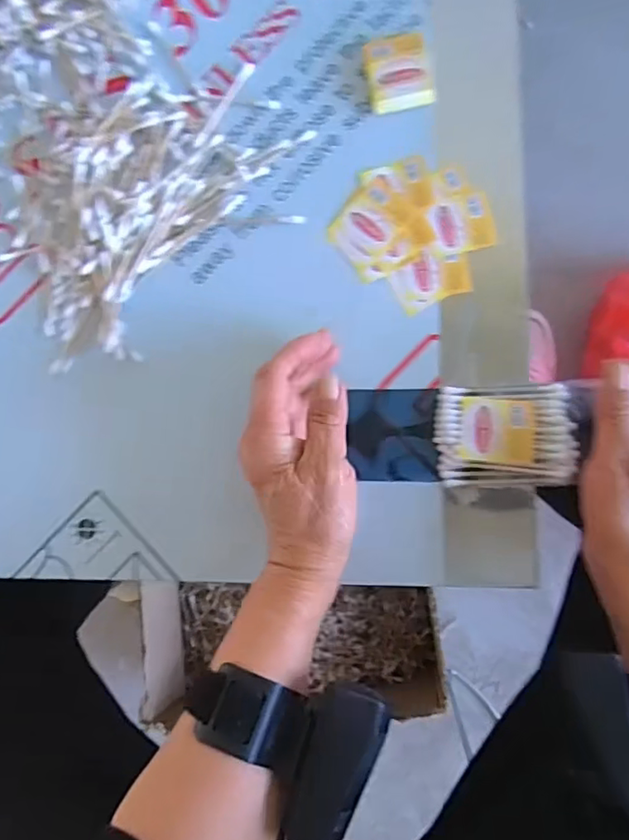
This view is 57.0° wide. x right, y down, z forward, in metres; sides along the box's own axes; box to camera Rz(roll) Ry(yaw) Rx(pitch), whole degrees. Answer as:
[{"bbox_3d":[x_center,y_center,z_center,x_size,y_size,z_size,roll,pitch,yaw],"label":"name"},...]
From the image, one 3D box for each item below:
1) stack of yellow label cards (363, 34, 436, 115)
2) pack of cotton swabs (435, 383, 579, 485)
[{"bbox_3d":[0.057,-0.236,0.393,0.042,0.014,0.049,-10,84,4],"label":"stack of yellow label cards"},{"bbox_3d":[0.118,0.009,0.359,0.080,0.015,0.061,-2,84,5],"label":"pack of cotton swabs"}]

